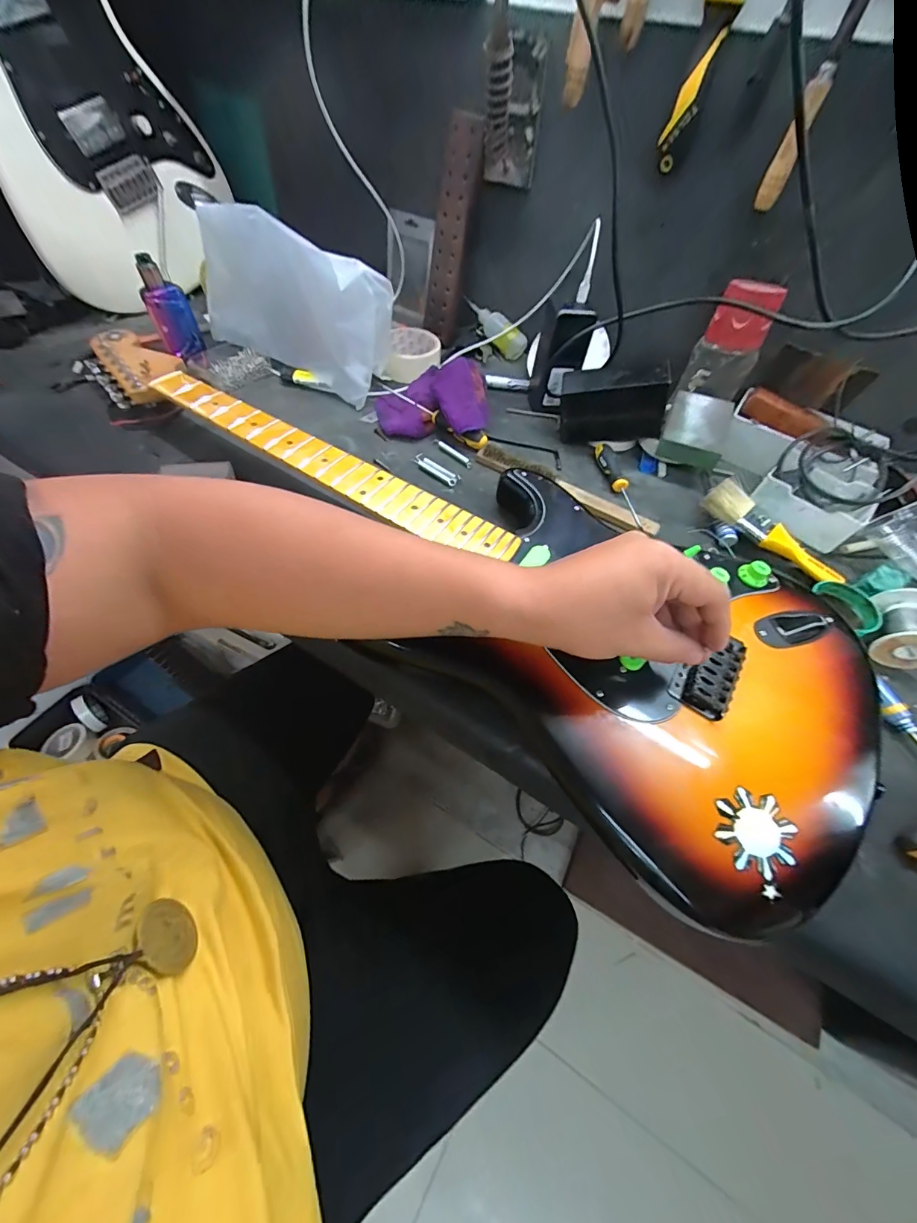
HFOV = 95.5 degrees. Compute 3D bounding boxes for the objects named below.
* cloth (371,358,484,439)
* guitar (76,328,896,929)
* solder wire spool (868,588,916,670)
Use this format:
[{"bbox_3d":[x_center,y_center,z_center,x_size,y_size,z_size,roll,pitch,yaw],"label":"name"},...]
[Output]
[{"bbox_3d":[-0.038,-0.289,0.561,0.153,0.059,0.137,1,56,-3],"label":"cloth"},{"bbox_3d":[-0.051,-0.121,0.433,0.870,0.048,0.283,37,62,18],"label":"guitar"},{"bbox_3d":[0.425,0.015,0.398,0.051,0.053,0.069,24,58,12],"label":"solder wire spool"}]

